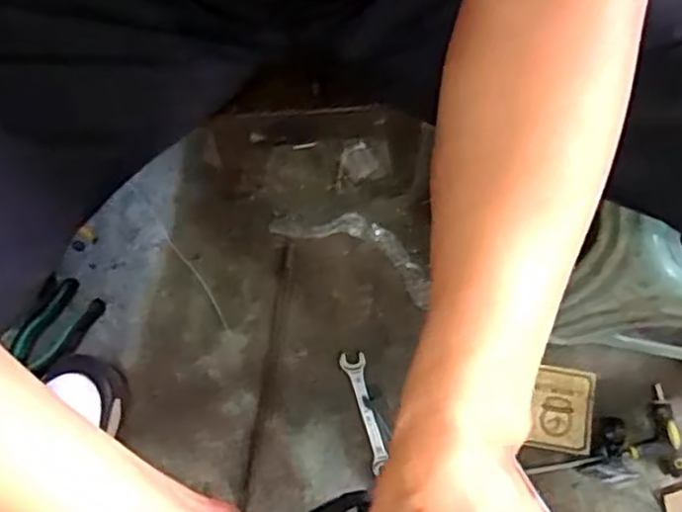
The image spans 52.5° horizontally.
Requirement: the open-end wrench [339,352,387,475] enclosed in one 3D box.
[{"bbox_3d":[0.029,0.178,0.790,0.027,0.007,0.135,-16,79,-3],"label":"open-end wrench"}]

